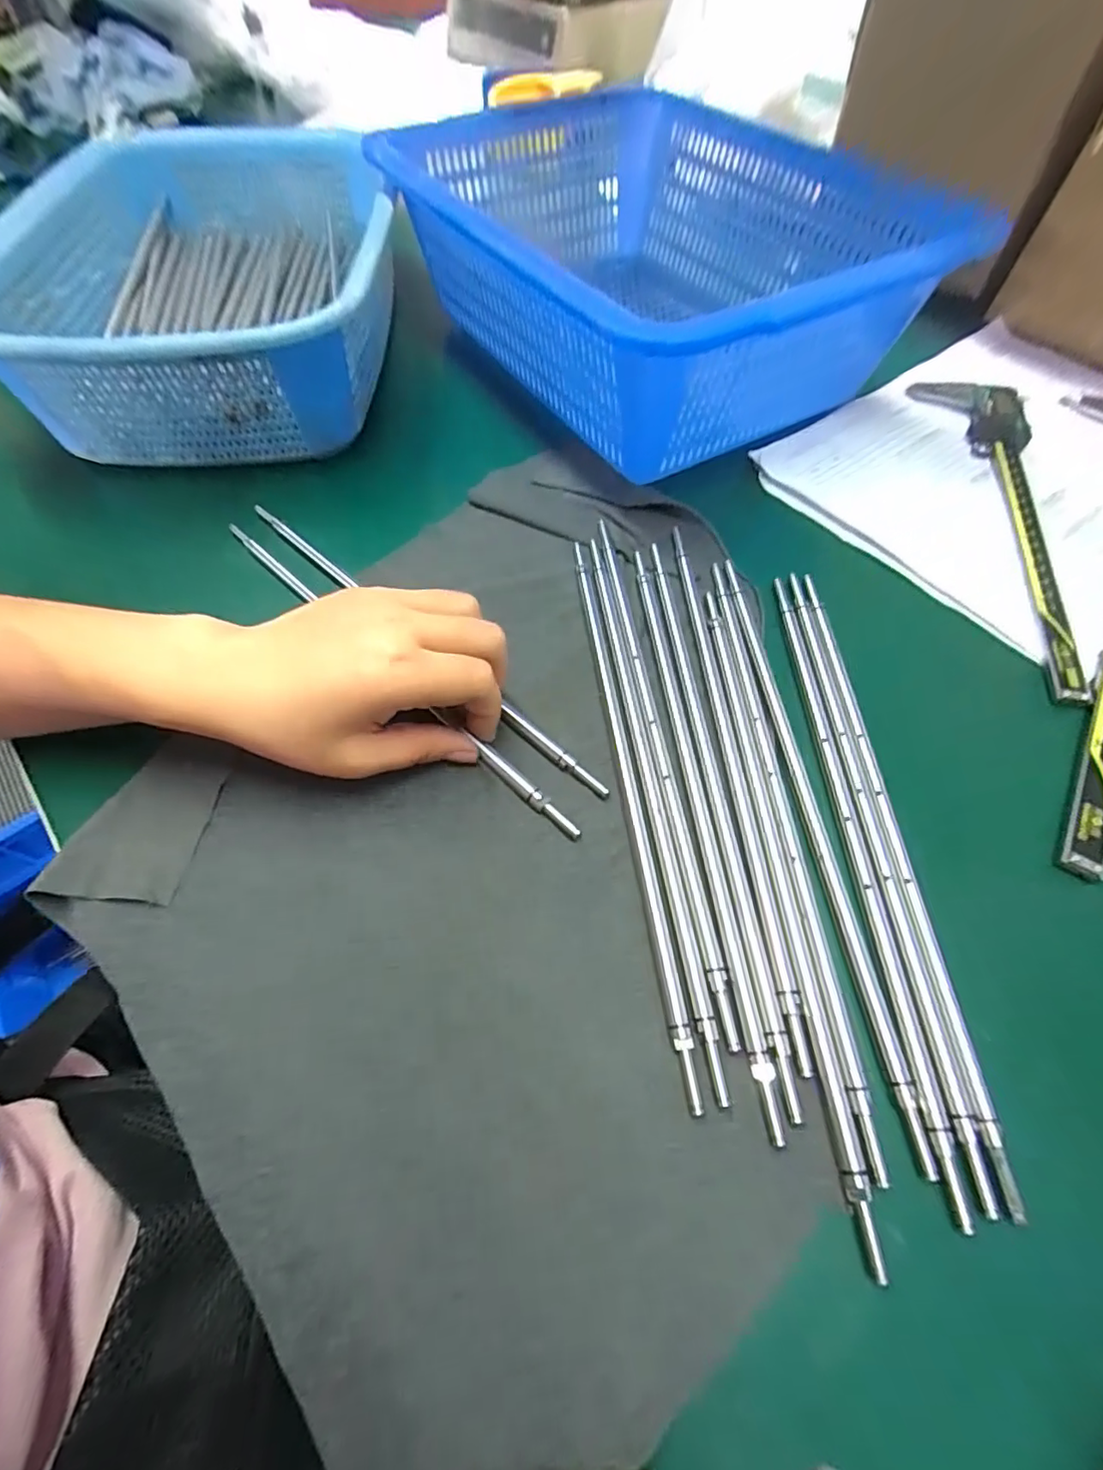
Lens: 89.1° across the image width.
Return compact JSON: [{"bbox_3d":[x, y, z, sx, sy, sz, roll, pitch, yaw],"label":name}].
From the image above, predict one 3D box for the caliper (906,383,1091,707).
[{"bbox_3d":[0.279,-0.137,0.341,0.066,0.011,0.278,7,60,5],"label":"caliper"}]

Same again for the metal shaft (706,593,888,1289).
[{"bbox_3d":[0.094,0.046,0.239,0.008,0.005,0.271,-3,60,0],"label":"metal shaft"}]

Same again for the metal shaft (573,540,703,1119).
[{"bbox_3d":[0.032,0.011,0.263,0.007,0.007,0.277,-7,60,-3],"label":"metal shaft"}]

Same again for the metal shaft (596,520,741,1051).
[{"bbox_3d":[0.049,-0.006,0.272,0.008,0.004,0.277,-7,60,-3],"label":"metal shaft"}]

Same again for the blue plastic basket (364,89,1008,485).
[{"bbox_3d":[0.048,-0.324,0.398,0.248,0.121,0.363,-29,63,-14],"label":"blue plastic basket"}]

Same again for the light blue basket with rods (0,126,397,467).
[{"bbox_3d":[-0.236,-0.309,0.400,0.250,0.097,0.311,-6,60,-2],"label":"light blue basket with rods"}]

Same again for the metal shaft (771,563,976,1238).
[{"bbox_3d":[0.129,0.035,0.244,0.007,0.004,0.273,-1,60,1],"label":"metal shaft"}]

